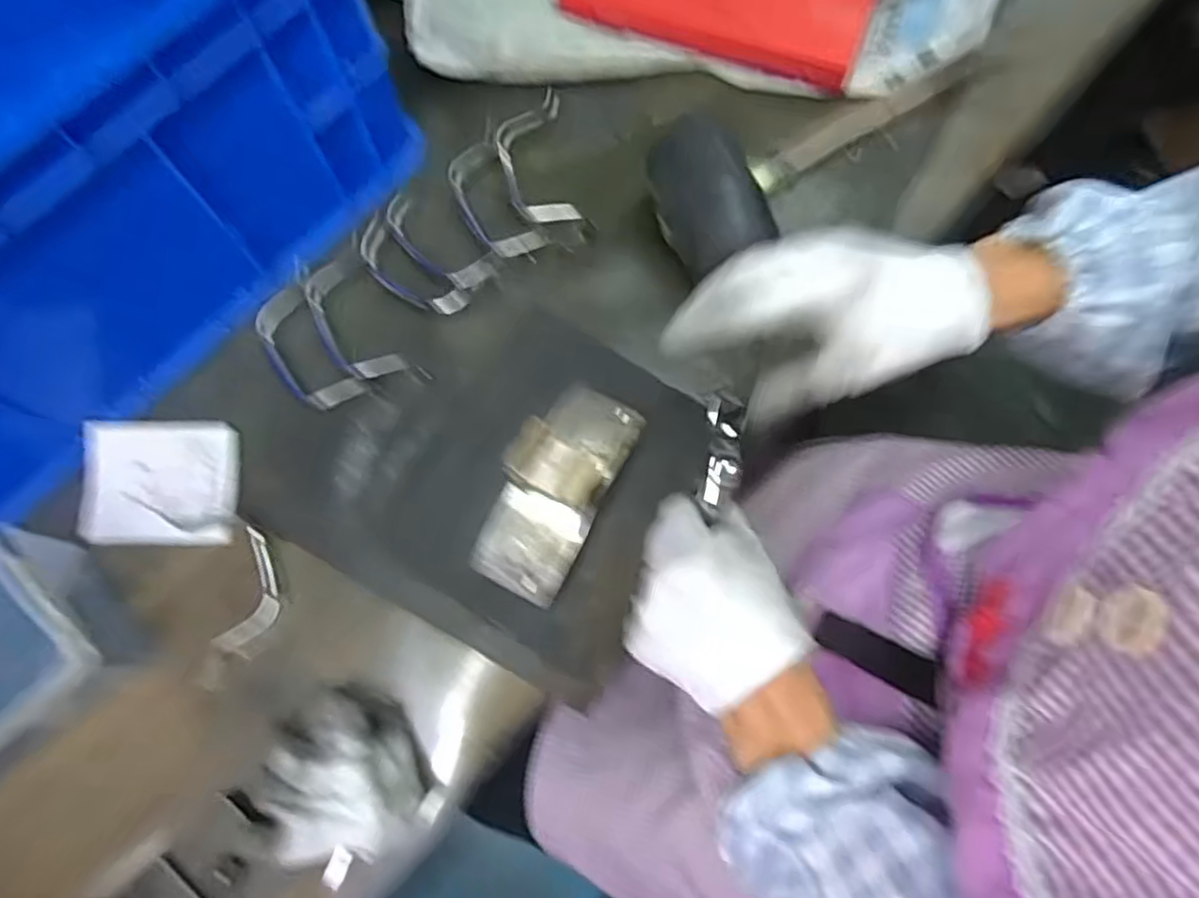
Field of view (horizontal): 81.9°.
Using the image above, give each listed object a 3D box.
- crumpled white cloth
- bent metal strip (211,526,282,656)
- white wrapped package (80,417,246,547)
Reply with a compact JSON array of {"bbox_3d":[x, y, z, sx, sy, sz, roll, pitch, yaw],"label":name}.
[{"bbox_3d":[-0.152,0.188,0.403,0.079,0.061,0.089,-24,75,-7],"label":"crumpled white cloth"},{"bbox_3d":[-0.224,0.092,0.448,0.029,0.021,0.081,4,74,1],"label":"bent metal strip"},{"bbox_3d":[-0.304,0.022,0.478,0.109,0.014,0.084,0,74,0],"label":"white wrapped package"}]

